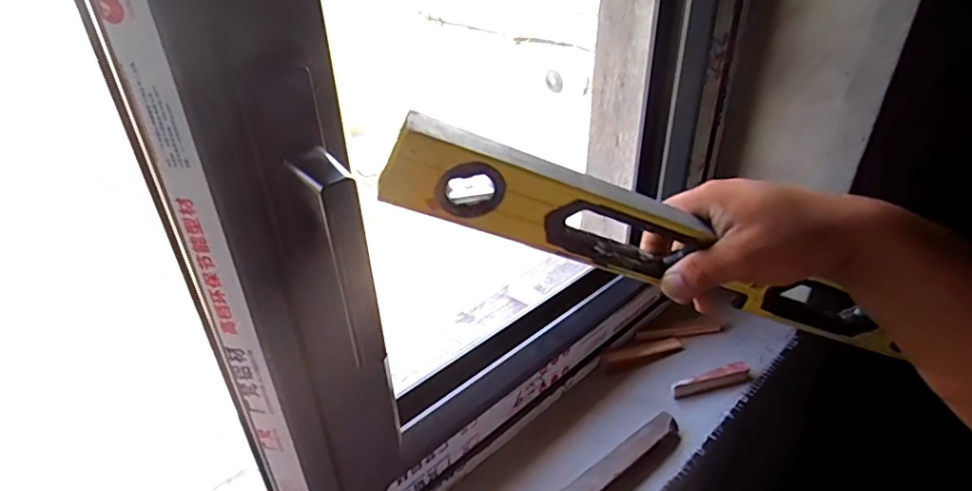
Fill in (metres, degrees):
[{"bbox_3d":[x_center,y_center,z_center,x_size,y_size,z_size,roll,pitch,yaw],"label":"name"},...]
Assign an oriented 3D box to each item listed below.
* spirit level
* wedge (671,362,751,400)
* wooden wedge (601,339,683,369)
[{"bbox_3d":[0.152,0.012,0.428,0.476,0.066,0.022,19,27,-23],"label":"spirit level"},{"bbox_3d":[0.278,0.169,0.686,0.104,0.023,0.020,-11,35,-15],"label":"wedge"},{"bbox_3d":[0.207,0.140,0.738,0.124,0.020,0.023,-13,35,-17],"label":"wooden wedge"}]

